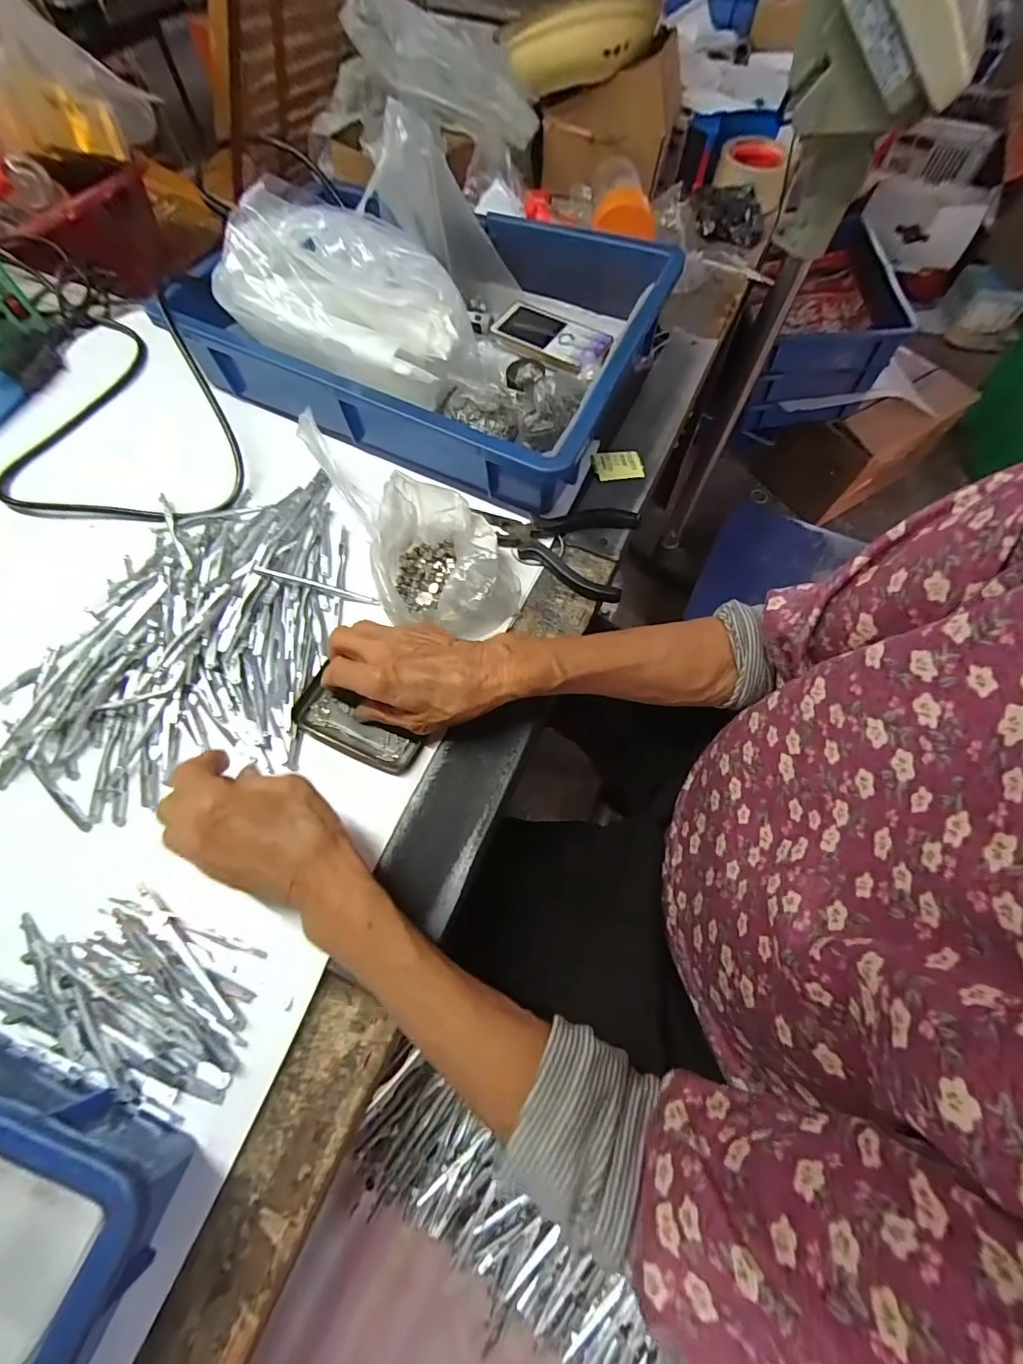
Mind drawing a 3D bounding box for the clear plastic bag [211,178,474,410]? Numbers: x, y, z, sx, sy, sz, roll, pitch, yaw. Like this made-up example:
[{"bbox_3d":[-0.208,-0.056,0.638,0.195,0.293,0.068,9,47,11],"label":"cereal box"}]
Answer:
[{"bbox_3d":[-0.136,-0.309,0.406,0.203,0.102,0.099,3,65,1],"label":"clear plastic bag"}]

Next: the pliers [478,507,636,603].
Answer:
[{"bbox_3d":[0.037,-0.120,0.408,0.126,0.021,0.082,17,66,7],"label":"pliers"}]

